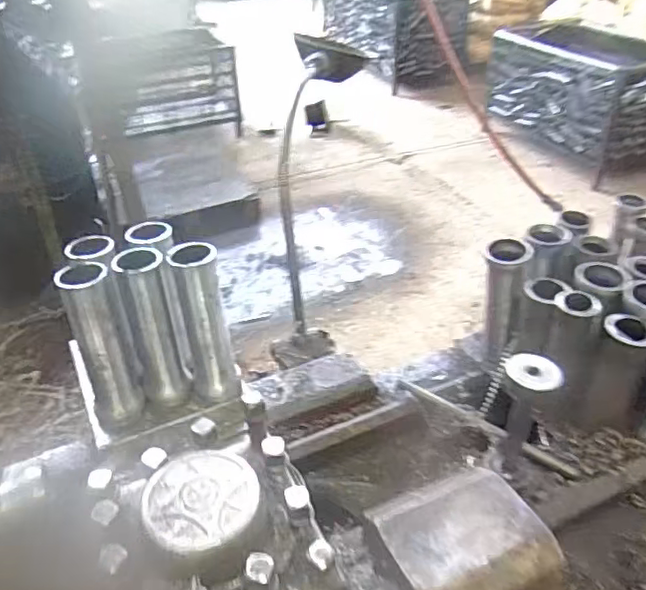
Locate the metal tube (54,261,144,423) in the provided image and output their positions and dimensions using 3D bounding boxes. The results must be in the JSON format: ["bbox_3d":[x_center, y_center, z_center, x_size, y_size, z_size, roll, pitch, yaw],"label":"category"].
[{"bbox_3d":[-0.247,0.058,0.667,0.051,0.186,0.057,-21,39,-25],"label":"metal tube"}]

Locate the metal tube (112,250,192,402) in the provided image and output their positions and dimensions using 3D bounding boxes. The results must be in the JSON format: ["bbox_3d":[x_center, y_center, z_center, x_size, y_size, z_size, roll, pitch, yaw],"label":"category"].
[{"bbox_3d":[-0.196,0.040,0.692,0.052,0.191,0.048,-11,36,-13],"label":"metal tube"}]

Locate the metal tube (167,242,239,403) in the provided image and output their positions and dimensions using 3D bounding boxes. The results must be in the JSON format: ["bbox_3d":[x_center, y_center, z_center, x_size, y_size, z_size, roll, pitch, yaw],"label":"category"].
[{"bbox_3d":[-0.136,0.034,0.694,0.051,0.188,0.050,-12,36,-15],"label":"metal tube"}]

